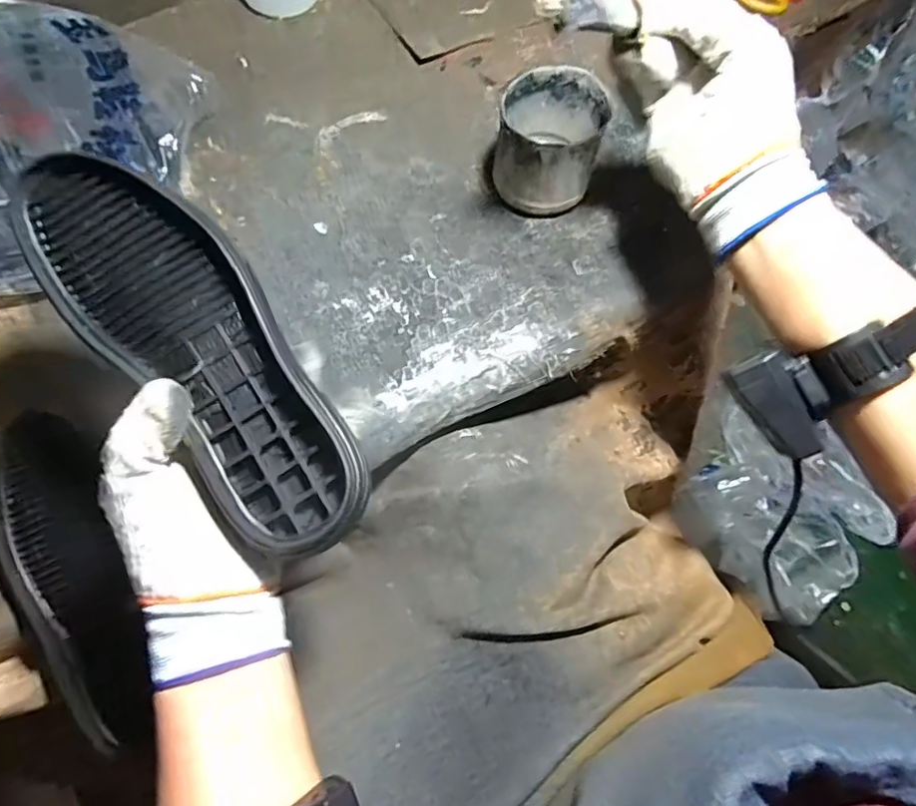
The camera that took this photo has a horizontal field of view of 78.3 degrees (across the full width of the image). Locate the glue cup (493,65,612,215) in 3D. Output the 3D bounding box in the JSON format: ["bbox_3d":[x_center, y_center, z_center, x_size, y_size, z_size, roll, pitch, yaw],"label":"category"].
[{"bbox_3d":[0.080,-0.228,0.504,0.084,0.082,0.101,20,72,10],"label":"glue cup"}]

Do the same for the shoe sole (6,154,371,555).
[{"bbox_3d":[-0.147,-0.033,0.323,0.089,0.033,0.265,-39,85,-11],"label":"shoe sole"}]

